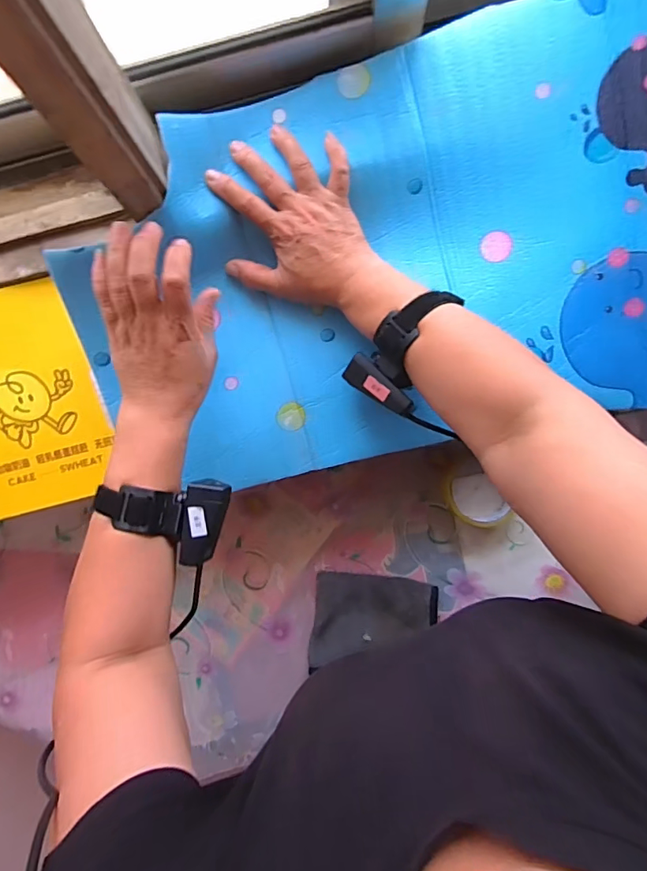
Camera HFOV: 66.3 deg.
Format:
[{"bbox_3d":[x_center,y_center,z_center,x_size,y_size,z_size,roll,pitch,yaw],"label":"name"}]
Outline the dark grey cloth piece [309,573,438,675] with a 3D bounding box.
[{"bbox_3d":[0.061,0.229,0.608,0.149,0.018,0.113,1,87,3],"label":"dark grey cloth piece"}]

